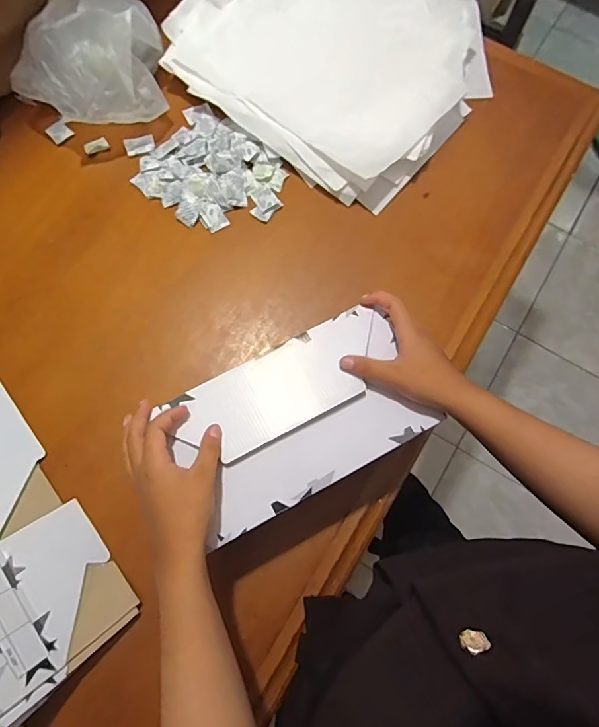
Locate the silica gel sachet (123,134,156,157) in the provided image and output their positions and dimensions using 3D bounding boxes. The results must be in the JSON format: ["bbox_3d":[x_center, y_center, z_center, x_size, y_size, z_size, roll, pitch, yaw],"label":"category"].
[{"bbox_3d":[-0.232,-0.318,0.679,0.043,0.004,0.030,-15,74,-5],"label":"silica gel sachet"}]

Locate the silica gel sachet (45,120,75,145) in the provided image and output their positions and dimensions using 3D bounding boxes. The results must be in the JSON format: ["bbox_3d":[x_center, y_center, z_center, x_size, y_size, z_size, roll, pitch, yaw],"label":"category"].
[{"bbox_3d":[-0.349,-0.337,0.680,0.033,0.004,0.029,-34,94,2],"label":"silica gel sachet"}]

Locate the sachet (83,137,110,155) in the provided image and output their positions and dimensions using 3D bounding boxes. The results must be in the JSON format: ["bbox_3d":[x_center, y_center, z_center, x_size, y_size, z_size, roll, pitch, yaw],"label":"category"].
[{"bbox_3d":[-0.294,-0.315,0.678,0.035,0.006,0.019,-20,74,-6],"label":"sachet"}]

